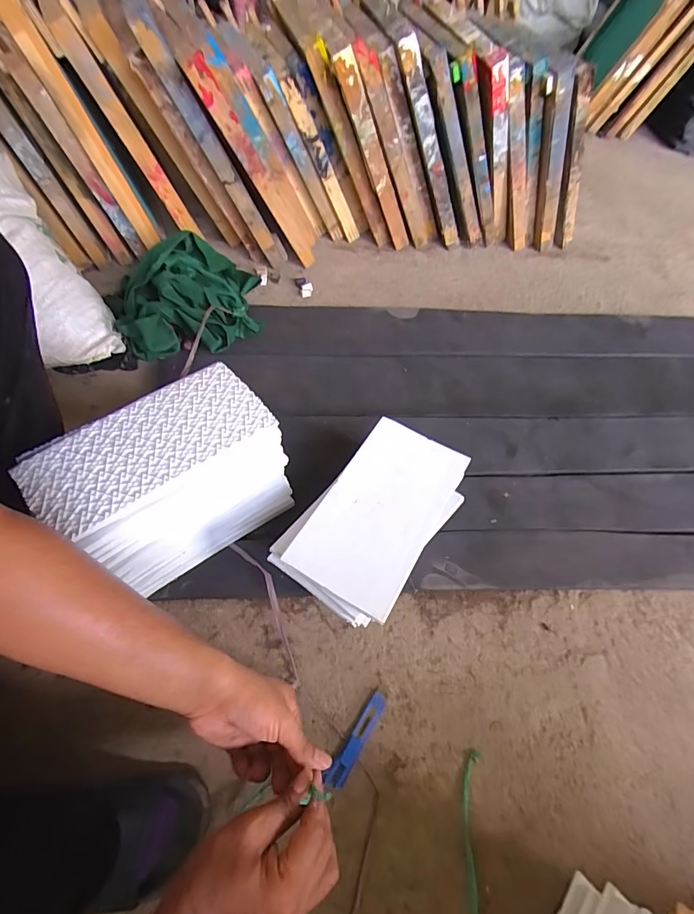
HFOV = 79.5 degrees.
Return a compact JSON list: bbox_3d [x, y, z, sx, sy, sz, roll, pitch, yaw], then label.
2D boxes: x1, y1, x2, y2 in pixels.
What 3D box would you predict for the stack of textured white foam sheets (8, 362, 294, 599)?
[{"bbox_3d":[-0.246,0.044,0.612,0.286,0.241,0.167,-32,66,-22],"label":"stack of textured white foam sheets"}]

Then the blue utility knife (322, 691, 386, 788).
[{"bbox_3d":[0.014,0.384,0.569,0.027,0.016,0.127,33,54,15],"label":"blue utility knife"}]

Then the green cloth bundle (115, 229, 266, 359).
[{"bbox_3d":[-0.333,-0.337,0.900,0.289,0.138,0.260,-12,61,-11],"label":"green cloth bundle"}]

